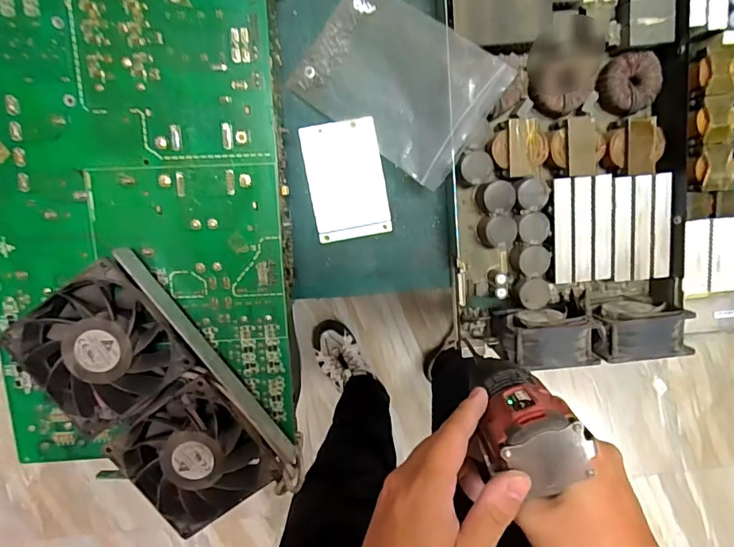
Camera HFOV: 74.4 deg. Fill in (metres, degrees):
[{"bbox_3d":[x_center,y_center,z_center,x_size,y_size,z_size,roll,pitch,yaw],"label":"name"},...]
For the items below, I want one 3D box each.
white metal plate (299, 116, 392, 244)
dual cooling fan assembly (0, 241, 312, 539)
[{"bbox_3d":[-0.019,-0.089,0.466,0.071,0.005,0.110,-10,98,-1],"label":"white metal plate"},{"bbox_3d":[-0.144,0.094,0.344,0.096,0.035,0.203,-36,99,3],"label":"dual cooling fan assembly"}]

